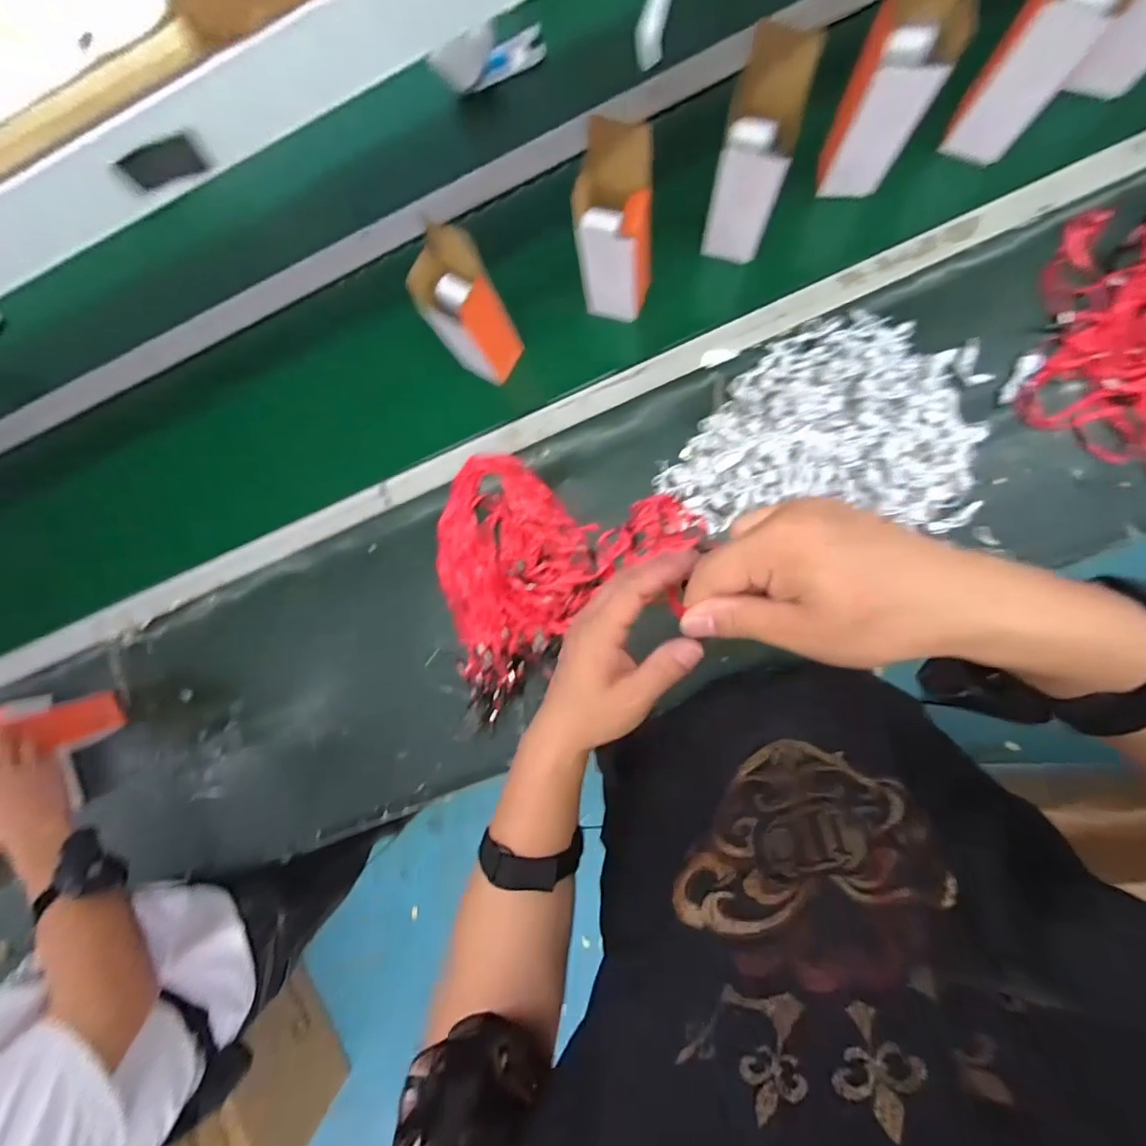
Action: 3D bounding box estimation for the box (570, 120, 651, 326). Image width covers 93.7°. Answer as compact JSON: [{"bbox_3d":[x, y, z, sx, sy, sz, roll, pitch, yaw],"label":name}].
[{"bbox_3d":[0.047,-0.370,0.603,0.078,0.223,0.067,9,91,7],"label":"box"}]

